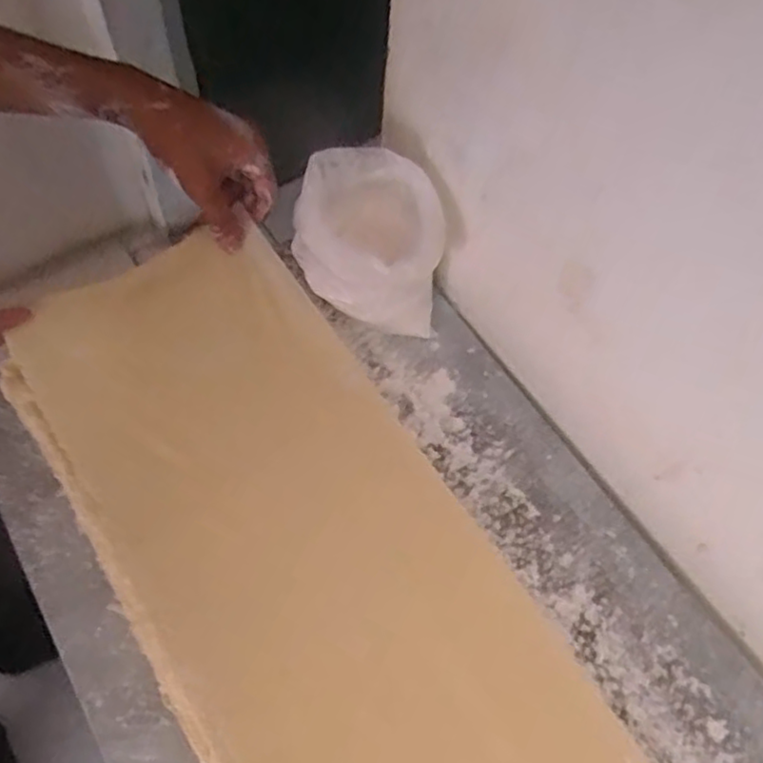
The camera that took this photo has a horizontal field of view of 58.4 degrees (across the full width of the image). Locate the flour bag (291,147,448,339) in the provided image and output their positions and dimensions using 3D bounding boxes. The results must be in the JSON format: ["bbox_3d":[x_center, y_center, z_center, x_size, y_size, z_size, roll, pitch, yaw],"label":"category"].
[{"bbox_3d":[-0.009,-0.104,0.544,0.114,0.126,0.086,8,61,0],"label":"flour bag"}]

